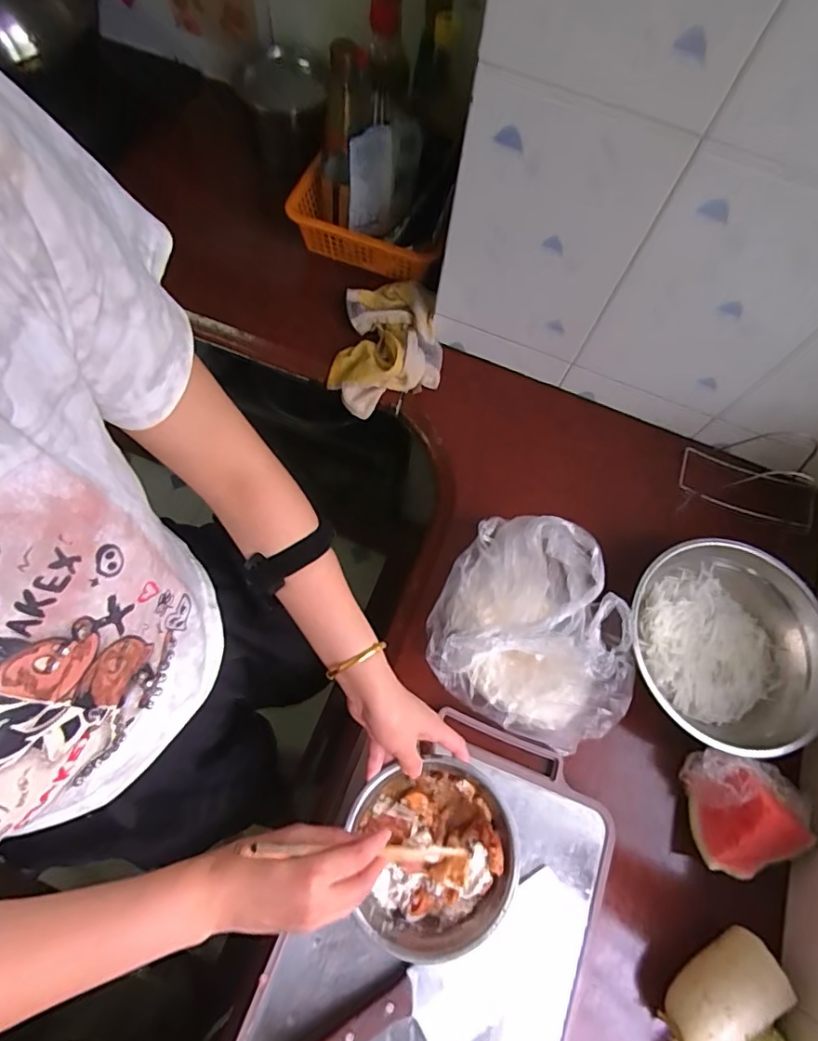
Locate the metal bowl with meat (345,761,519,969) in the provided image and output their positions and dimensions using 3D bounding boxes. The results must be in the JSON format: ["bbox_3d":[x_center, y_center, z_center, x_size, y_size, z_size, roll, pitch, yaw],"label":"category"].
[{"bbox_3d":[0.027,0.316,0.511,0.152,0.050,0.152,0,71,-1],"label":"metal bowl with meat"}]

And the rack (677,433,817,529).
[{"bbox_3d":[0.437,-0.062,0.671,0.158,0.113,0.100,15,71,4],"label":"rack"}]

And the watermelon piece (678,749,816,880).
[{"bbox_3d":[0.352,0.296,0.542,0.109,0.056,0.111,-3,71,-2],"label":"watermelon piece"}]

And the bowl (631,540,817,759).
[{"bbox_3d":[0.349,0.137,0.596,0.201,0.087,0.220,0,71,-1],"label":"bowl"}]

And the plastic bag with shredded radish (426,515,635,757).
[{"bbox_3d":[0.139,0.121,0.579,0.218,0.117,0.199,31,73,9],"label":"plastic bag with shredded radish"}]

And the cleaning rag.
[{"bbox_3d":[-0.035,-0.250,0.739,0.151,0.052,0.176,-5,71,-3],"label":"cleaning rag"}]

